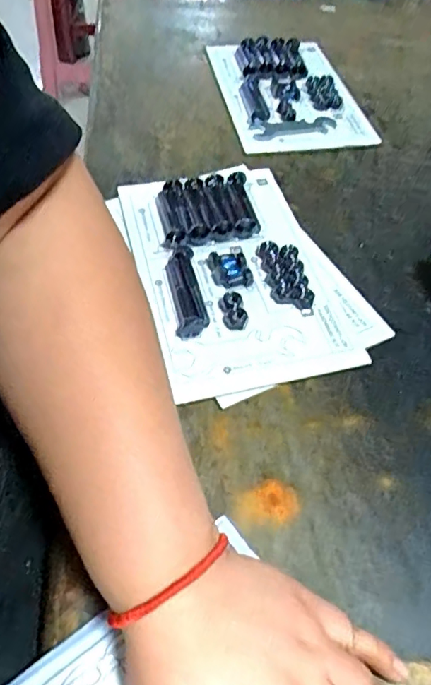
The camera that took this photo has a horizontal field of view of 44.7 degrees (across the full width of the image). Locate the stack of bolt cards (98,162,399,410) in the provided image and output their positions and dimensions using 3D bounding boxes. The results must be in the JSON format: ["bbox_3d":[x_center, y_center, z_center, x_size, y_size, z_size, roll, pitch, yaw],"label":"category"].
[{"bbox_3d":[0.018,-0.068,0.433,0.162,0.019,0.235,-14,55,-14],"label":"stack of bolt cards"}]

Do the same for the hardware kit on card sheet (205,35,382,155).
[{"bbox_3d":[0.085,-0.302,0.614,0.149,0.017,0.218,-5,53,-7],"label":"hardware kit on card sheet"}]

